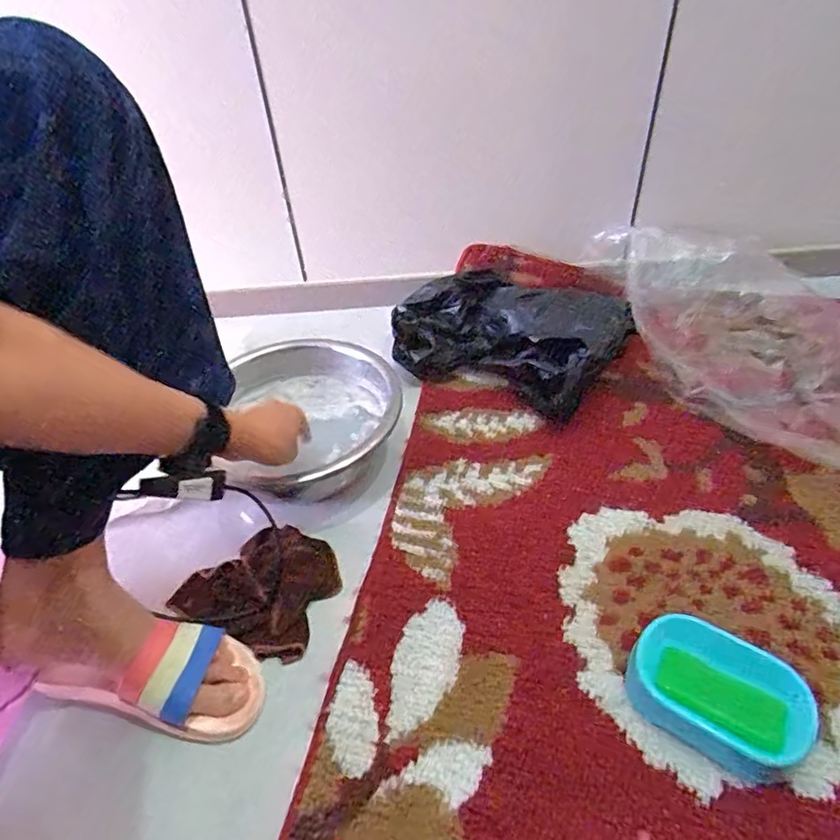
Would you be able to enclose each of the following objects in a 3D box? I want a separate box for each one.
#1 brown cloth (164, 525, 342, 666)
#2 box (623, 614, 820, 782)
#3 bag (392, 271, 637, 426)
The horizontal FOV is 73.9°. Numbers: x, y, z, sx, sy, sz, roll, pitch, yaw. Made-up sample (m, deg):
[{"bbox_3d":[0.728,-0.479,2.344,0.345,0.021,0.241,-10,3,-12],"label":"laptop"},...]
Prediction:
[{"bbox_3d":[-0.179,0.180,0.638,0.169,0.023,0.144,16,46,22],"label":"brown cloth"},{"bbox_3d":[0.269,0.247,0.509,0.142,0.037,0.103,26,50,30],"label":"box"},{"bbox_3d":[0.134,-0.139,0.899,0.349,0.109,0.203,17,46,23],"label":"bag"}]

